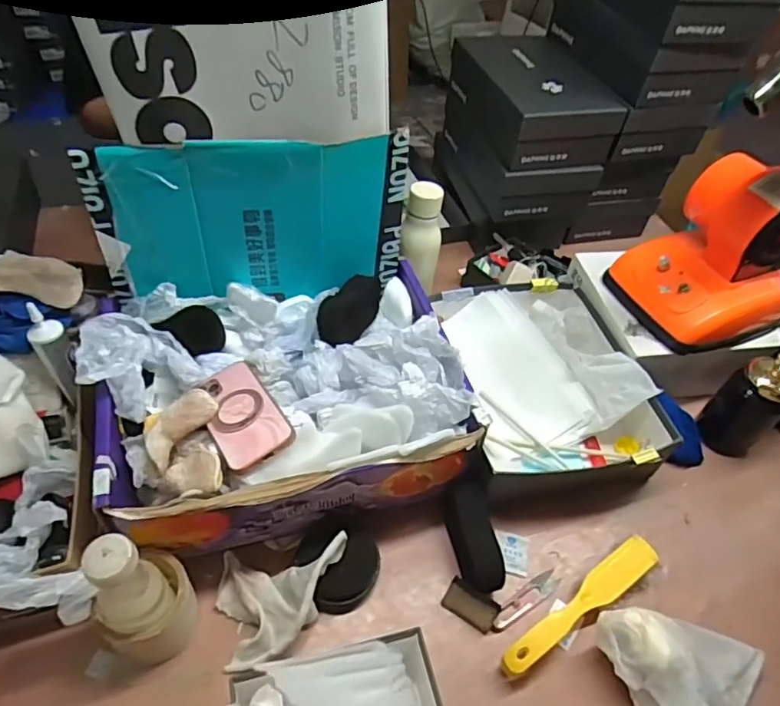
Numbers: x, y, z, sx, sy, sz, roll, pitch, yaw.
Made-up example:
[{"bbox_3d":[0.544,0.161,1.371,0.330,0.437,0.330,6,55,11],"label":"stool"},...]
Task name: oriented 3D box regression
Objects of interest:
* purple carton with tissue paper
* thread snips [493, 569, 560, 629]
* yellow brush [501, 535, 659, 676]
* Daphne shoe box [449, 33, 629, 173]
[{"bbox_3d":[-0.126,0.043,0.688,0.392,0.148,0.296,-10,51,-15],"label":"purple carton with tissue paper"},{"bbox_3d":[0.154,0.279,0.650,0.098,0.008,0.024,-26,56,-26],"label":"thread snips"},{"bbox_3d":[0.212,0.280,0.637,0.228,0.038,0.040,-25,56,-26],"label":"yellow brush"},{"bbox_3d":[0.240,-0.439,0.991,0.183,0.104,0.279,-11,51,-16],"label":"Daphne shoe box"}]

